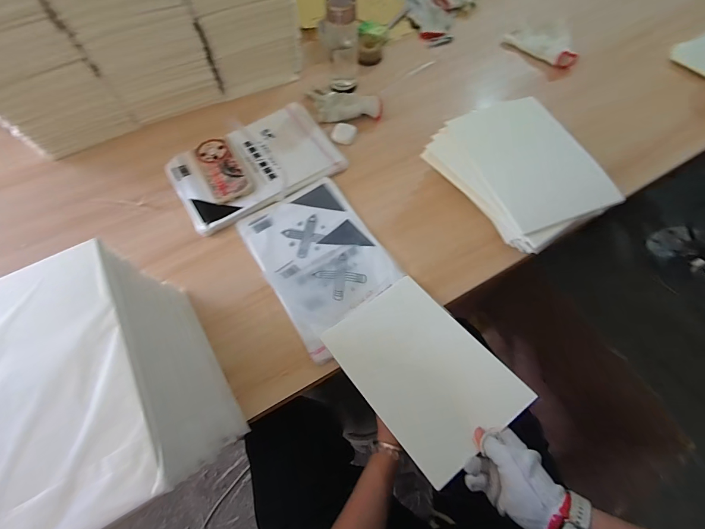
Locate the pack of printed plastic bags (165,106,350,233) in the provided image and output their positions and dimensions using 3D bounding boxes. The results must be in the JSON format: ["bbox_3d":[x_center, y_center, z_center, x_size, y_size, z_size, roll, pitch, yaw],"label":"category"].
[{"bbox_3d":[-0.209,-0.219,0.734,0.335,0.032,0.232,-29,66,-13],"label":"pack of printed plastic bags"}]

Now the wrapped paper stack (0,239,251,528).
[{"bbox_3d":[-0.285,0.157,0.391,0.199,0.236,0.275,-28,66,-13],"label":"wrapped paper stack"}]

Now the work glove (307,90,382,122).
[{"bbox_3d":[-0.016,-0.379,0.798,0.155,0.025,0.110,-7,63,-3],"label":"work glove"}]

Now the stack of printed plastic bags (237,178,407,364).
[{"bbox_3d":[-0.055,-0.012,0.634,0.208,0.015,0.310,-30,67,-13],"label":"stack of printed plastic bags"}]

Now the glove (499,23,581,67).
[{"bbox_3d":[0.503,-0.581,0.887,0.103,0.060,0.198,-38,69,-17],"label":"glove"}]

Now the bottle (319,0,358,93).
[{"bbox_3d":[-0.027,-0.475,0.759,0.073,0.206,0.063,4,63,3],"label":"bottle"}]

